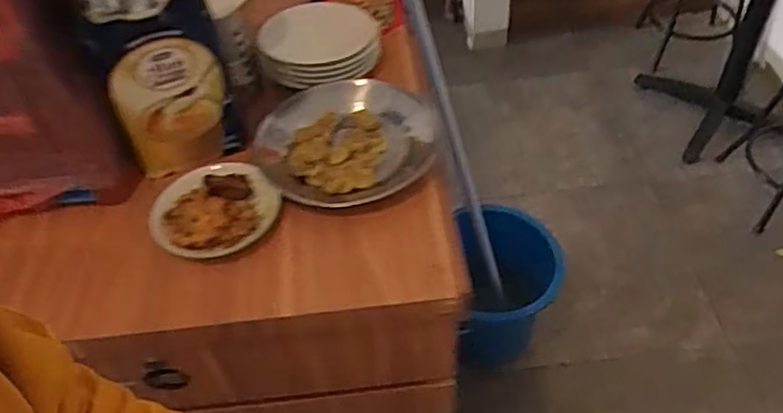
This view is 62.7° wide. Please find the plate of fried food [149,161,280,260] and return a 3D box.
[{"bbox_3d":[-0.193,-0.002,0.697,0.133,0.037,0.122,-3,48,3],"label":"plate of fried food"}]

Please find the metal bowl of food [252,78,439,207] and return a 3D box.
[{"bbox_3d":[-0.055,-0.085,0.763,0.205,0.044,0.209,-3,48,3],"label":"metal bowl of food"}]

